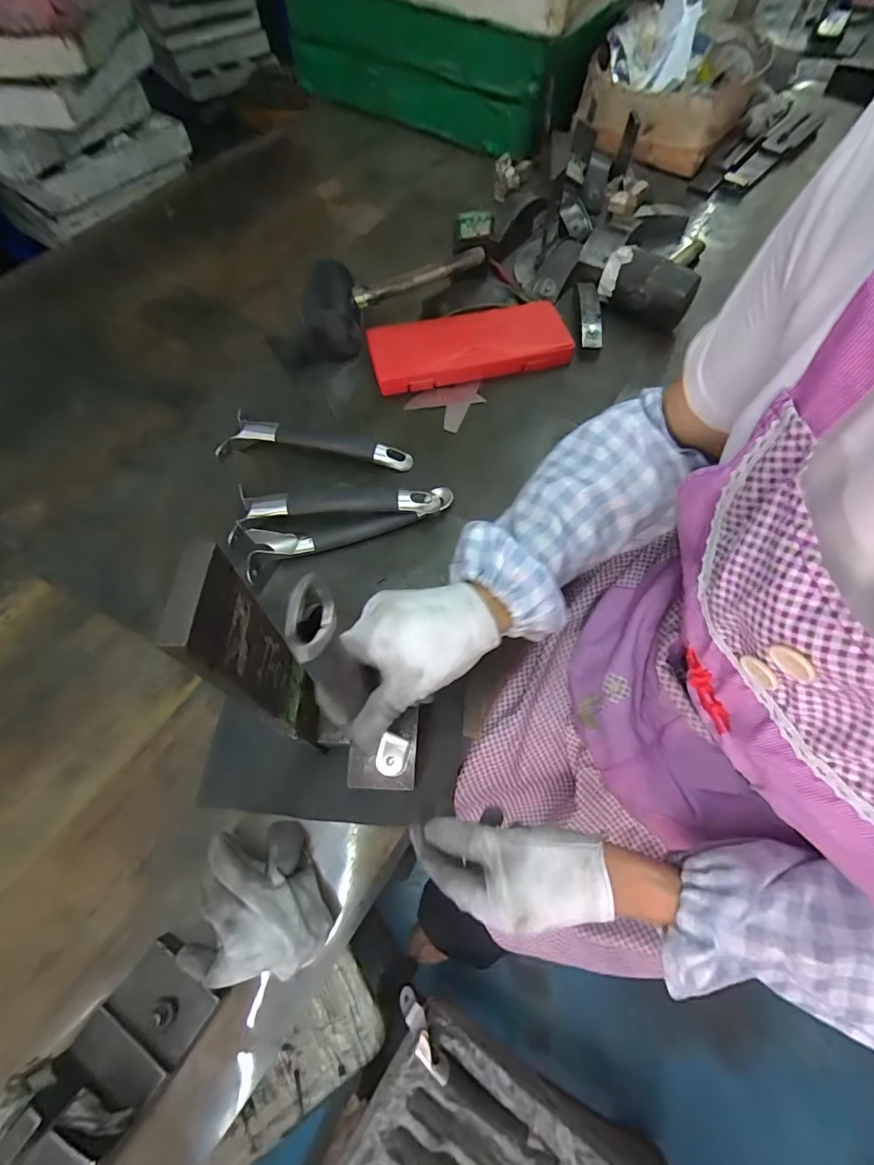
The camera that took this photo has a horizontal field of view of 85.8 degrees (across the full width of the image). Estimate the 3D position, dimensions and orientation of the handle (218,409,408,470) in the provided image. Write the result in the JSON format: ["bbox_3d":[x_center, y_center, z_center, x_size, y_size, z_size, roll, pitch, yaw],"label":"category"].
[{"bbox_3d":[-0.136,-0.159,0.529,0.213,0.022,0.050,6,63,3],"label":"handle"}]

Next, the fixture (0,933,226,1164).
[{"bbox_3d":[-0.193,0.289,0.288,0.062,0.076,0.091,27,66,13],"label":"fixture"}]

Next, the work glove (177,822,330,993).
[{"bbox_3d":[-0.117,0.219,0.329,0.084,0.064,0.088,0,63,-1],"label":"work glove"}]

